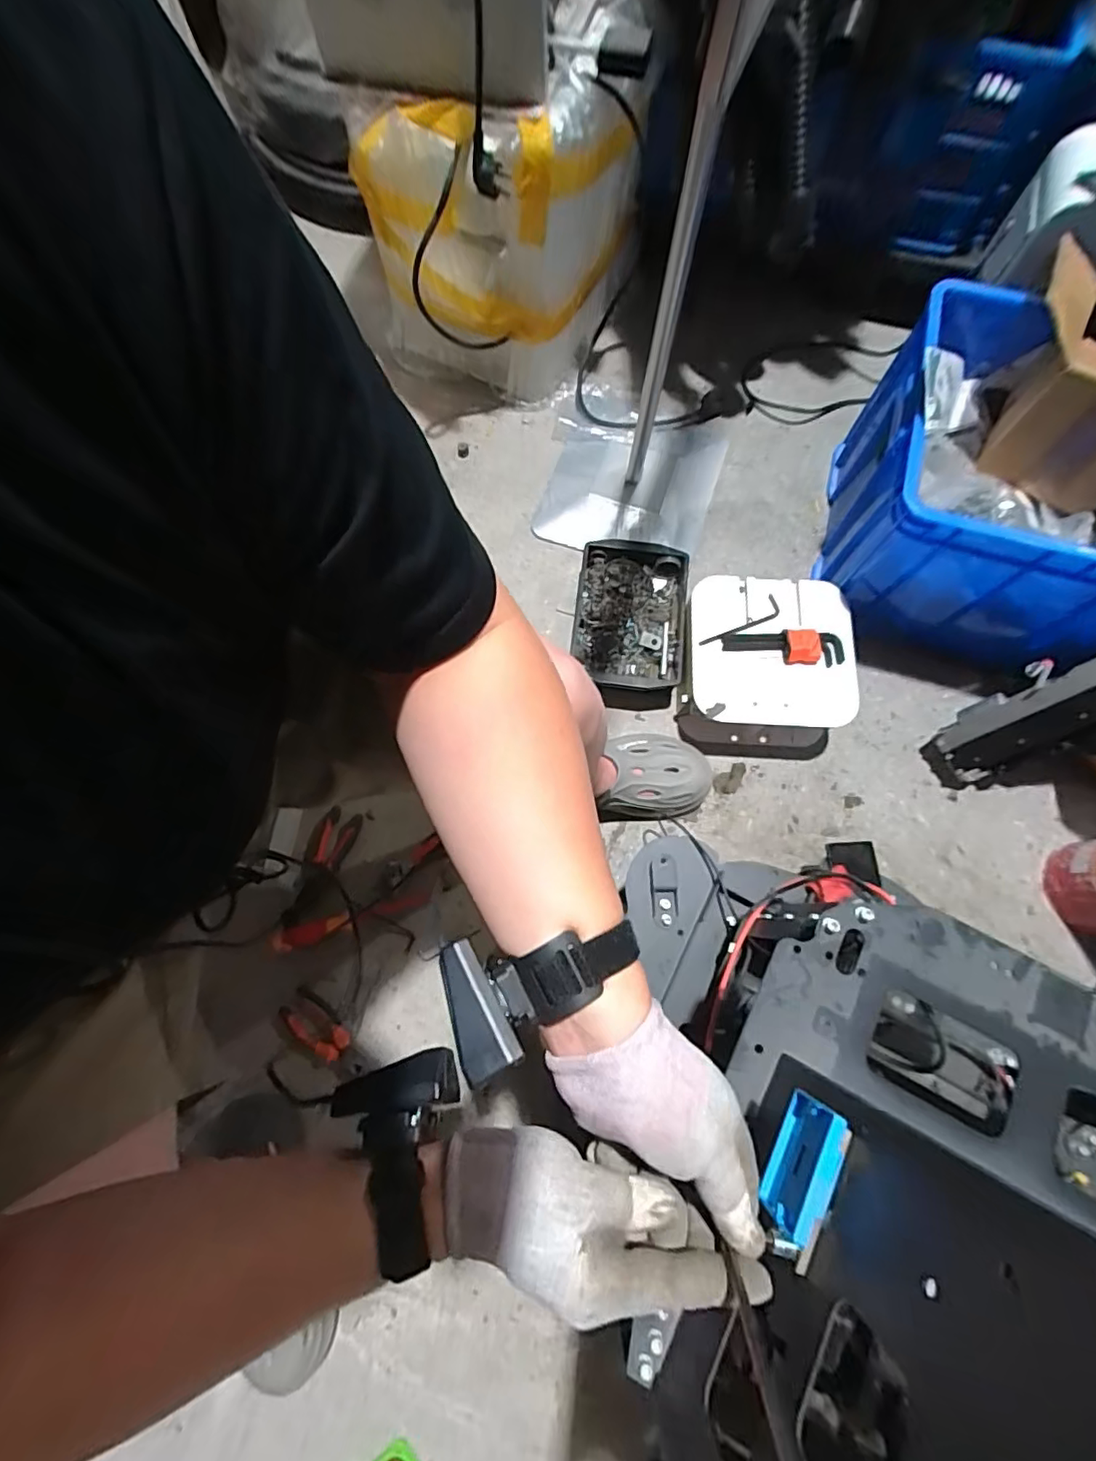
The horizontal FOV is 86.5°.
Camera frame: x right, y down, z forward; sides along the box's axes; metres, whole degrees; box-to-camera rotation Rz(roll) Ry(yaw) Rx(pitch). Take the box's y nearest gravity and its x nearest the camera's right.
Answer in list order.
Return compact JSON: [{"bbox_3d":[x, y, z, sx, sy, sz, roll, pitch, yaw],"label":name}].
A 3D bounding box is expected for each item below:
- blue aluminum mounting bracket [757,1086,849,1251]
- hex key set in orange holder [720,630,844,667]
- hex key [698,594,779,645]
[{"bbox_3d":[0.141,0.241,0.326,0.011,0.051,0.064,29,76,8],"label":"blue aluminum mounting bracket"},{"bbox_3d":[0.352,-0.126,0.857,0.173,0.029,0.049,2,71,0],"label":"hex key set in orange holder"},{"bbox_3d":[0.297,-0.160,0.880,0.146,0.006,0.034,-33,75,-11],"label":"hex key"}]

